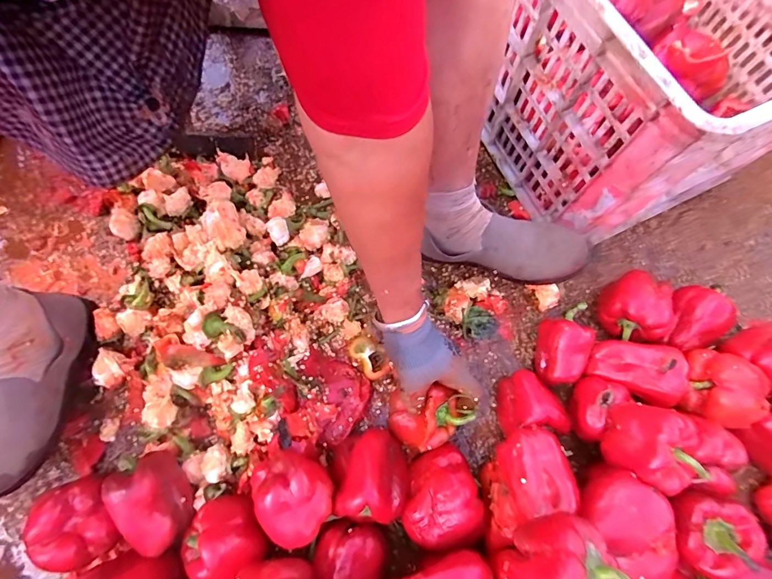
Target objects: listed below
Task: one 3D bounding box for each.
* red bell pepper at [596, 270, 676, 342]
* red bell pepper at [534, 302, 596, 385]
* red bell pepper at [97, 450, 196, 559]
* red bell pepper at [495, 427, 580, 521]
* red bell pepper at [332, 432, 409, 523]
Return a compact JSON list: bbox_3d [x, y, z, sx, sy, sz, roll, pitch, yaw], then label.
[{"bbox_3d":[0.330,0.025,0.552,0.077,0.083,0.084,0,75,-2],"label":"red bell pepper"},{"bbox_3d":[0.227,0.071,0.541,0.059,0.067,0.103,3,75,-1],"label":"red bell pepper"},{"bbox_3d":[-0.254,0.228,0.446,0.060,0.062,0.098,-37,79,-11],"label":"red bell pepper"},{"bbox_3d":[0.161,0.197,0.439,0.074,0.055,0.083,-19,47,30],"label":"red bell pepper"},{"bbox_3d":[-0.018,0.209,0.465,0.085,0.069,0.088,0,75,-2],"label":"red bell pepper"}]

